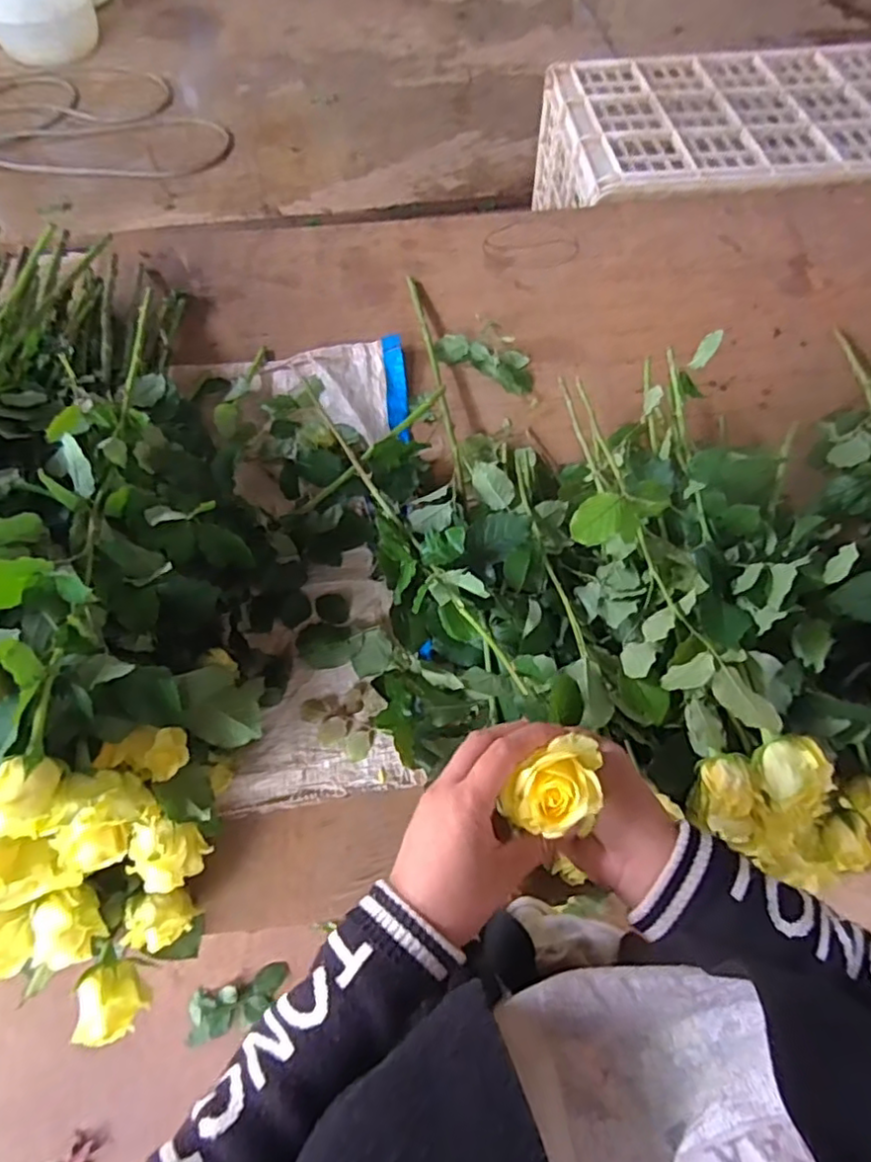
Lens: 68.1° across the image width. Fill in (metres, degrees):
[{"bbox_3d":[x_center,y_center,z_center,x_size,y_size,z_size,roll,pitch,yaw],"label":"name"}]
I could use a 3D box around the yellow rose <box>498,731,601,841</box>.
[{"bbox_3d":[0.064,0.109,0.340,0.053,0.033,0.043,-35,66,-17],"label":"yellow rose"}]

